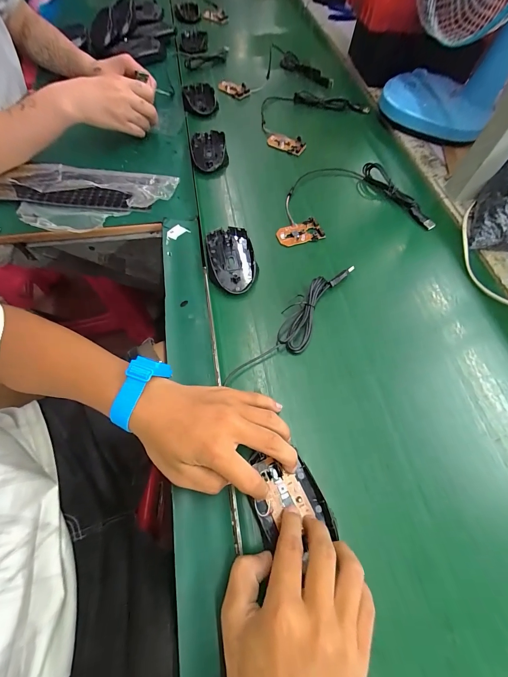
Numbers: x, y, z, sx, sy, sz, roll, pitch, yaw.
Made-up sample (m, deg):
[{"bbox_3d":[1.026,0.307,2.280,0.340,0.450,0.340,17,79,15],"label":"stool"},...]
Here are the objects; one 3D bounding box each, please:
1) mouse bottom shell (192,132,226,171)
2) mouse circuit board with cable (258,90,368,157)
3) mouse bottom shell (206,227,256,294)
[{"bbox_3d":[-0.081,-0.337,0.522,0.059,0.015,0.102,-1,62,-4],"label":"mouse bottom shell"},{"bbox_3d":[0.094,-0.465,0.600,0.172,0.015,0.247,41,67,17],"label":"mouse circuit board with cable"},{"bbox_3d":[-0.031,-0.111,0.404,0.059,0.016,0.110,-8,63,-8],"label":"mouse bottom shell"}]

